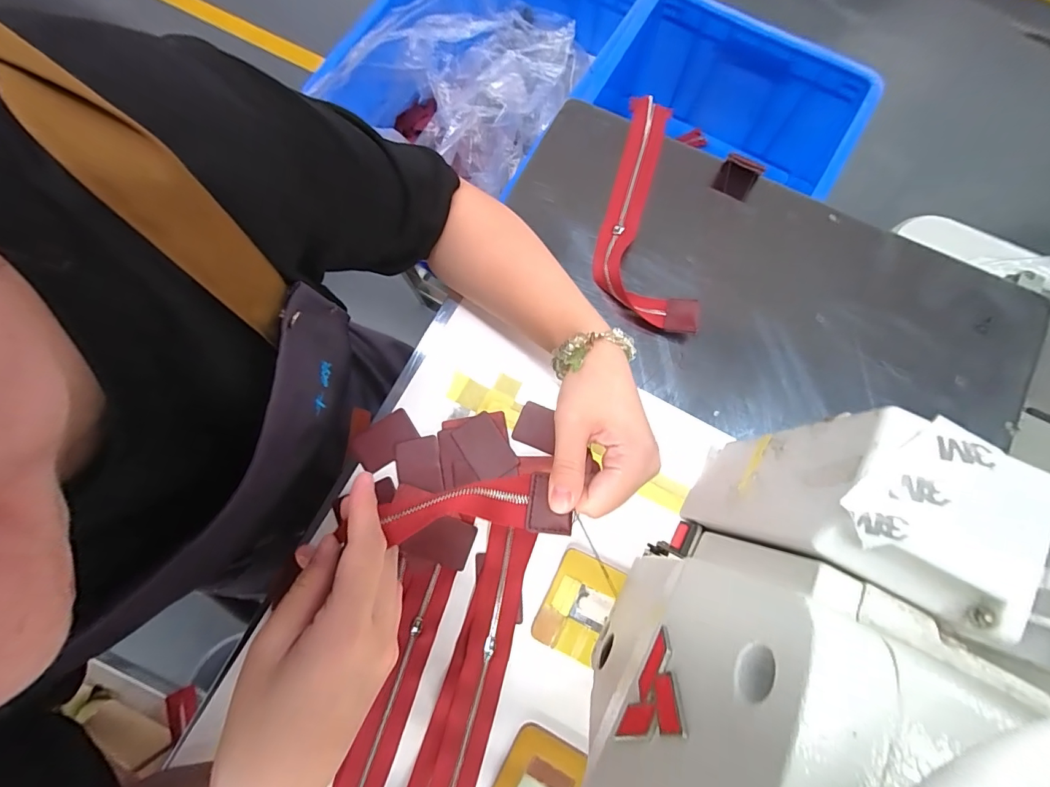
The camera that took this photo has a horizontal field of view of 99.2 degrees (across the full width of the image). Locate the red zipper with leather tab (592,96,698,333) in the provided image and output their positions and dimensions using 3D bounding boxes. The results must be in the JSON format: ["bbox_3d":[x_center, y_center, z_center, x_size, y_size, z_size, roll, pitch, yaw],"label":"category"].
[{"bbox_3d":[0.100,-0.164,0.400,0.080,0.014,0.238,-3,79,1],"label":"red zipper with leather tab"}]

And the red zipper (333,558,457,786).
[{"bbox_3d":[-0.102,0.237,0.327,0.040,0.009,0.222,16,80,4],"label":"red zipper"}]

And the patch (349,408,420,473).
[{"bbox_3d":[-0.116,0.039,0.369,0.051,0.004,0.035,-33,80,-5],"label":"patch"}]

